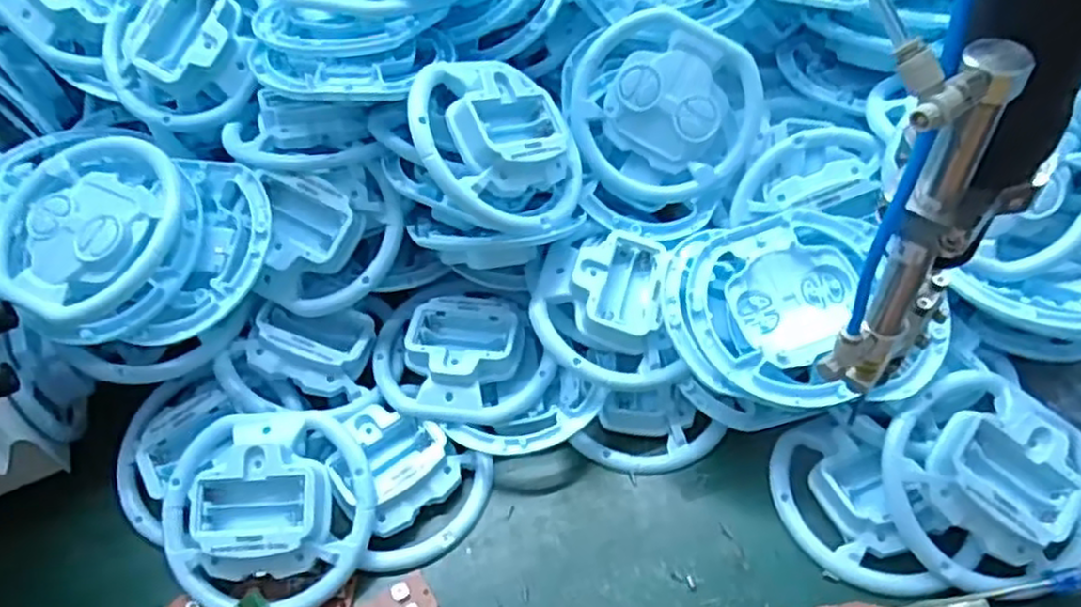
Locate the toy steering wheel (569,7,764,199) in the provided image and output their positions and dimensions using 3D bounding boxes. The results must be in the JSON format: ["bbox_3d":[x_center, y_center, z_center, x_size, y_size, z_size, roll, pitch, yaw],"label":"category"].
[{"bbox_3d":[0.069,-0.112,0.429,0.106,0.100,0.026,8,12,7],"label":"toy steering wheel"}]

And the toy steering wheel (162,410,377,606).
[{"bbox_3d":[-0.136,0.101,0.371,0.100,0.033,0.094,4,72,1],"label":"toy steering wheel"}]

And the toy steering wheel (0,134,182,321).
[{"bbox_3d":[-0.229,-0.040,0.377,0.098,0.019,0.098,-4,68,10],"label":"toy steering wheel"}]

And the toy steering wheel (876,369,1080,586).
[{"bbox_3d":[0.217,0.084,0.356,0.098,0.036,0.101,-22,81,6],"label":"toy steering wheel"}]

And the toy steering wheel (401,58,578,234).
[{"bbox_3d":[-0.016,-0.083,0.384,0.098,0.022,0.090,10,72,-33],"label":"toy steering wheel"}]

